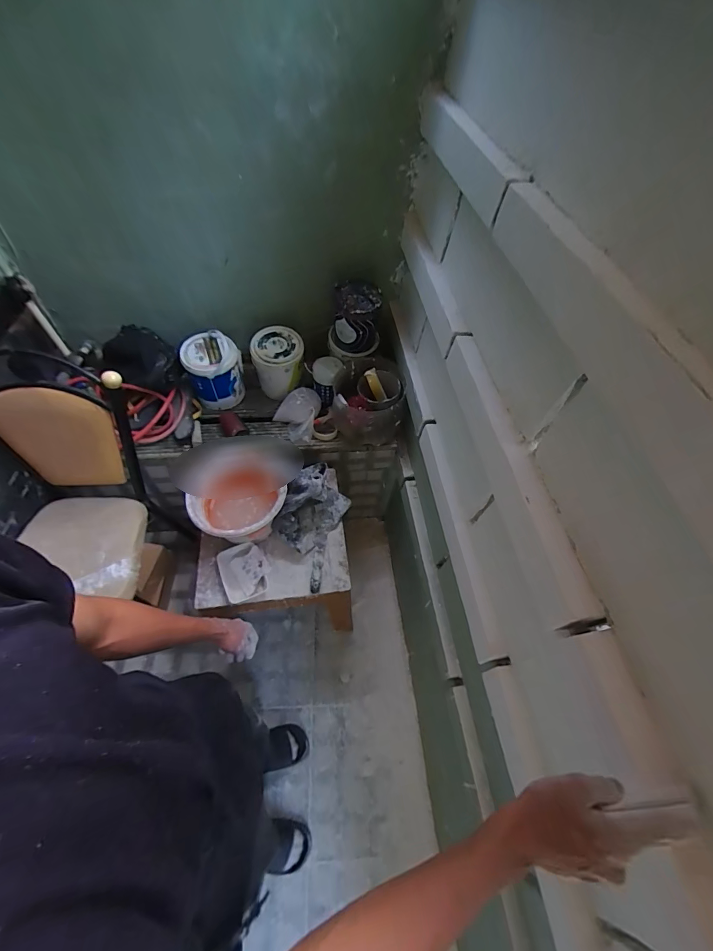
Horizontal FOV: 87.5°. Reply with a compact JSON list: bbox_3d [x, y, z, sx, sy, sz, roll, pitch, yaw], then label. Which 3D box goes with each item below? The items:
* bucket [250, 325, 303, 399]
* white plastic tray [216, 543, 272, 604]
[{"bbox_3d":[-0.273,-0.388,1.316,0.172,0.205,0.149,-13,57,-13],"label":"bucket"},{"bbox_3d":[-0.328,0.282,1.093,0.135,0.032,0.158,-20,59,-17],"label":"white plastic tray"}]

